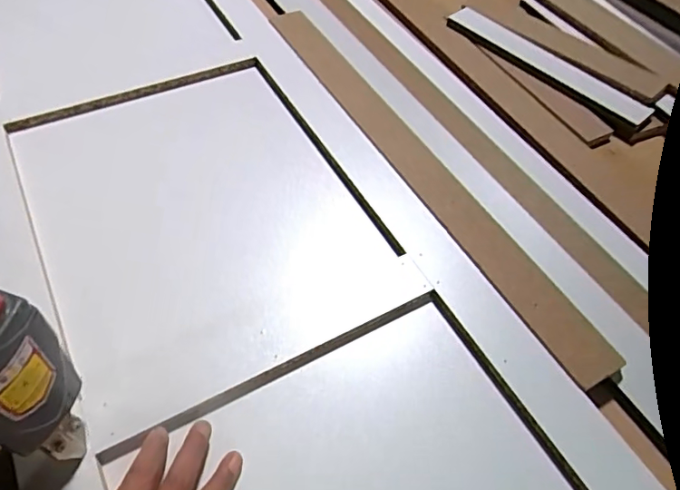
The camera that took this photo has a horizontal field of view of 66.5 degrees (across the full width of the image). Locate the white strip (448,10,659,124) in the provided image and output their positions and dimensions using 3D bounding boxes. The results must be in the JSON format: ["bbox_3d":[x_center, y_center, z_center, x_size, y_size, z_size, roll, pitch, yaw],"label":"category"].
[{"bbox_3d":[0.277,-0.247,0.702,0.050,0.017,0.298,-36,64,-25],"label":"white strip"}]

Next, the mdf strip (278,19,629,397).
[{"bbox_3d":[0.069,-0.102,0.577,0.050,0.016,0.596,-24,59,-18],"label":"mdf strip"}]

